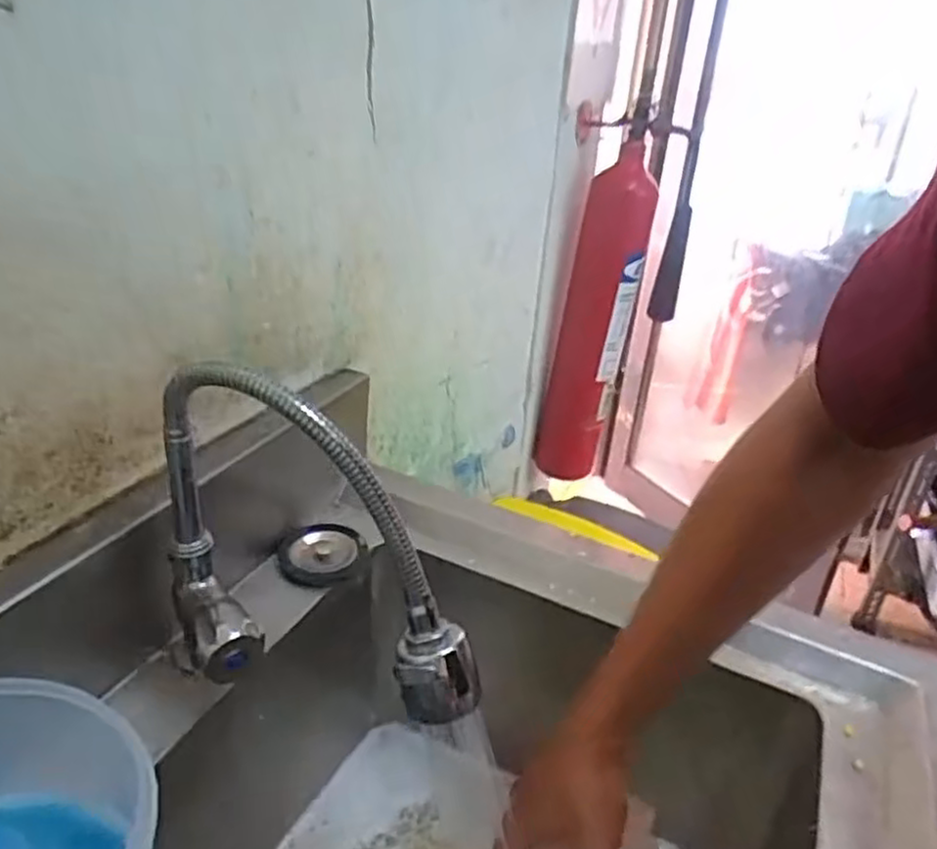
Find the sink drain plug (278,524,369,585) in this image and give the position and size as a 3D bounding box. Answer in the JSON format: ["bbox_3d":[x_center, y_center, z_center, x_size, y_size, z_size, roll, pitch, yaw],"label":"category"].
[{"bbox_3d":[-0.132,0.115,0.671,0.076,0.013,0.077,-2,28,-14],"label":"sink drain plug"}]

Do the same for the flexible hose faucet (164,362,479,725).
[{"bbox_3d":[-0.103,0.073,0.448,0.238,0.197,0.058,14,28,16],"label":"flexible hose faucet"}]

